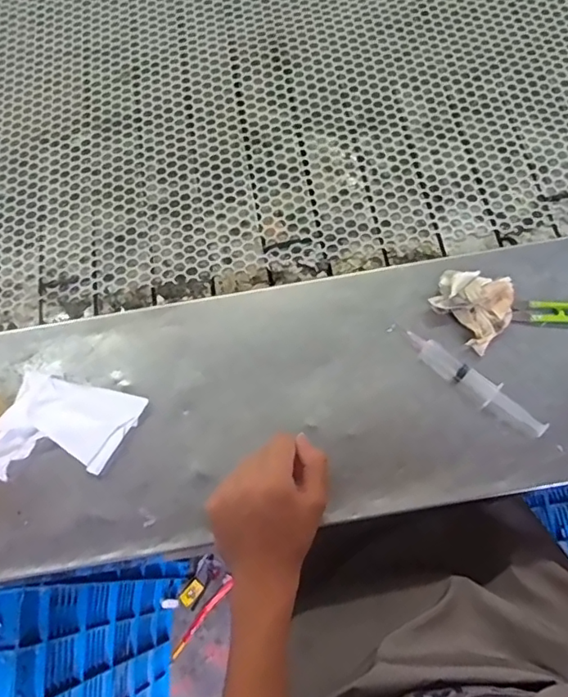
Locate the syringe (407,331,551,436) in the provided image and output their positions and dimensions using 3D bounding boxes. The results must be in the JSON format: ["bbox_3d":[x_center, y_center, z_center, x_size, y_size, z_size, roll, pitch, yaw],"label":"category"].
[{"bbox_3d":[0.184,0.033,0.525,0.151,0.019,0.023,37,75,15],"label":"syringe"}]

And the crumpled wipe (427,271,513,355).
[{"bbox_3d":[0.190,-0.047,0.542,0.078,0.030,0.070,42,76,16],"label":"crumpled wipe"}]

